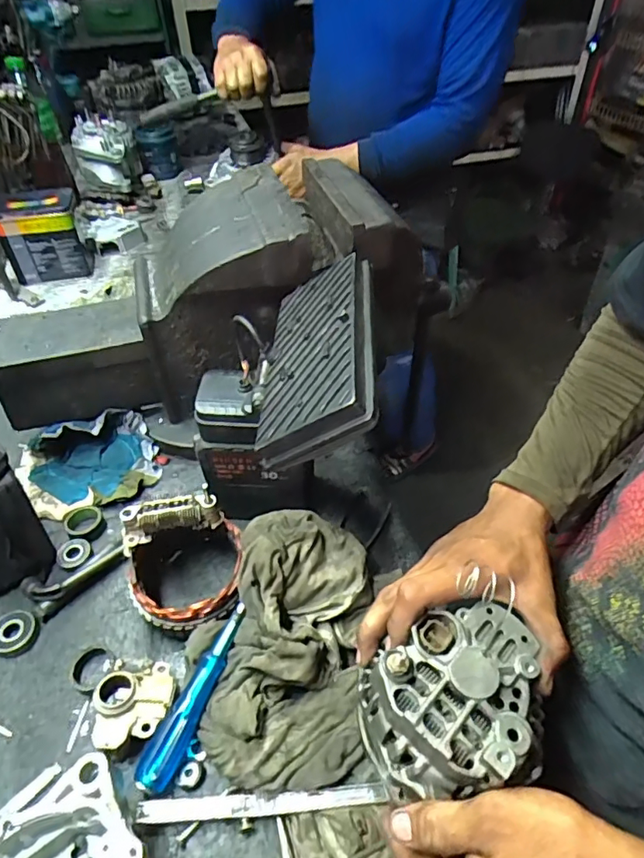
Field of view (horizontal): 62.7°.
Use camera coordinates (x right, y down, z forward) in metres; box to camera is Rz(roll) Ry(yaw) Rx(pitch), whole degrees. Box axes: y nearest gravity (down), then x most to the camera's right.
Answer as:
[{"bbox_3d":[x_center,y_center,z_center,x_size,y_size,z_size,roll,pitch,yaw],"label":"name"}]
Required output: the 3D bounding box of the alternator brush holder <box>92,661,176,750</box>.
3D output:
[{"bbox_3d":[-0.156,0.236,0.450,0.063,0.034,0.059,-15,47,-13],"label":"alternator brush holder"}]

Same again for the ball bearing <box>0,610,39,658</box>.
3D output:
[{"bbox_3d":[-0.294,0.195,0.505,0.041,0.015,0.041,-1,45,1],"label":"ball bearing"}]

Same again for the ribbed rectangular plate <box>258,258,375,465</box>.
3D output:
[{"bbox_3d":[-0.003,-0.071,0.455,0.103,0.023,0.214,-21,44,27],"label":"ribbed rectangular plate"}]

